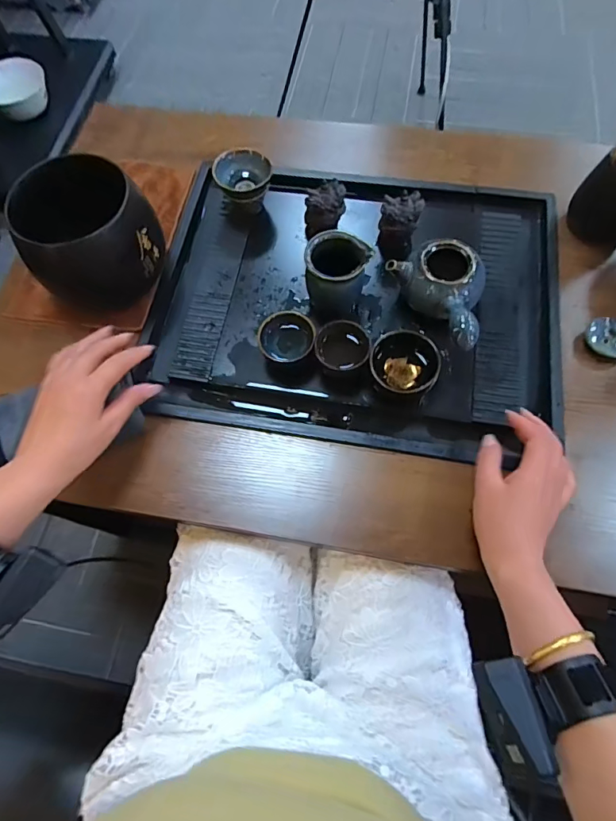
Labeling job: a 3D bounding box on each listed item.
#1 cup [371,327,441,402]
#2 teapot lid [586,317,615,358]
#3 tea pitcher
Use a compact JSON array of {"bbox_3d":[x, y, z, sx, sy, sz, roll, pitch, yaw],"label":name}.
[{"bbox_3d":[0.107,-0.048,0.497,0.068,0.053,0.063,-1,68,2],"label":"cup"},{"bbox_3d":[0.344,-0.088,0.512,0.047,0.034,0.050,-1,68,2],"label":"teapot lid"},{"bbox_3d":[0.032,-0.153,0.527,0.064,0.085,0.059,-1,68,2],"label":"tea pitcher"}]

